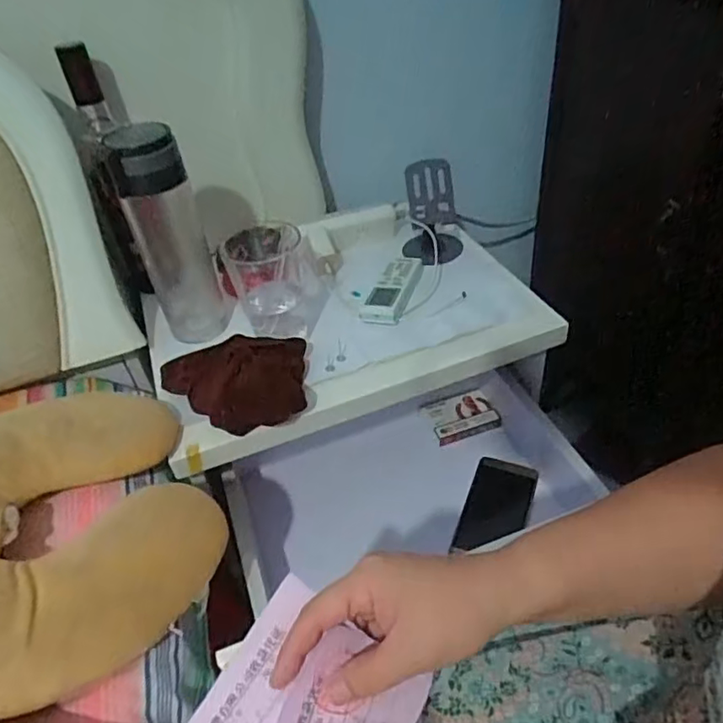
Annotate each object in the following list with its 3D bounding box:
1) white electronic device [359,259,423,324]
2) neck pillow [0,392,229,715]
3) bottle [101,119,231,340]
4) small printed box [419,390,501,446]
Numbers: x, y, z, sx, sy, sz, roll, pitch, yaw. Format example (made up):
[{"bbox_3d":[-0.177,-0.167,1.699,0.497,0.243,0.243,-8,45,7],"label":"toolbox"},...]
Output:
[{"bbox_3d":[0.037,-0.093,0.716,0.050,0.021,0.131,7,43,16],"label":"white electronic device"},{"bbox_3d":[-0.263,0.126,0.473,0.251,0.102,0.260,-4,41,4],"label":"neck pillow"},{"bbox_3d":[-0.209,-0.131,0.649,0.072,0.246,0.063,-21,43,-15],"label":"bottle"},{"bbox_3d":[0.135,0.072,0.804,0.091,0.022,0.071,-17,42,-11],"label":"small printed box"}]

